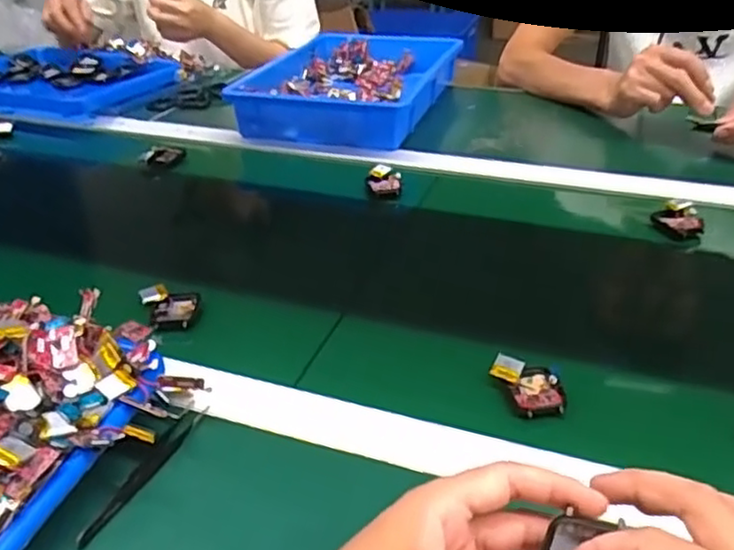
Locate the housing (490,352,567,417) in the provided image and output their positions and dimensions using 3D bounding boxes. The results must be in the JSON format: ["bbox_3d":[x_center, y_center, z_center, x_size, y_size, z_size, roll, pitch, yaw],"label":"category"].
[{"bbox_3d":[0.110,0.075,0.458,0.047,0.010,0.046,2,33,6],"label":"housing"}]

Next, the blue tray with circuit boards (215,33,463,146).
[{"bbox_3d":[-0.018,-0.287,0.990,0.245,0.069,0.359,9,34,17],"label":"blue tray with circuit boards"}]

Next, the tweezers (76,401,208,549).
[{"bbox_3d":[-0.136,0.121,0.419,0.015,0.007,0.118,10,34,18],"label":"tweezers"}]

